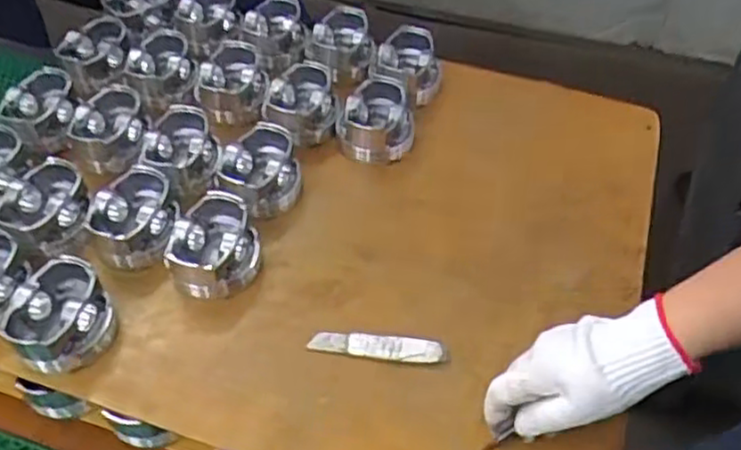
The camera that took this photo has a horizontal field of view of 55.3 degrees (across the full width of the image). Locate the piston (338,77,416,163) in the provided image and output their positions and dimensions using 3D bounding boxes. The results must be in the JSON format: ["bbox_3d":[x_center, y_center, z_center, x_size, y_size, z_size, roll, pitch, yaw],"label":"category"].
[{"bbox_3d":[0.006,-0.106,0.740,0.078,0.052,0.084,3,50,2],"label":"piston"}]

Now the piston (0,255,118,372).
[{"bbox_3d":[-0.251,0.073,0.569,0.075,0.053,0.074,0,50,0],"label":"piston"}]

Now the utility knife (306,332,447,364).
[{"bbox_3d":[0.006,0.099,0.581,0.110,0.013,0.021,5,50,3],"label":"utility knife"}]

